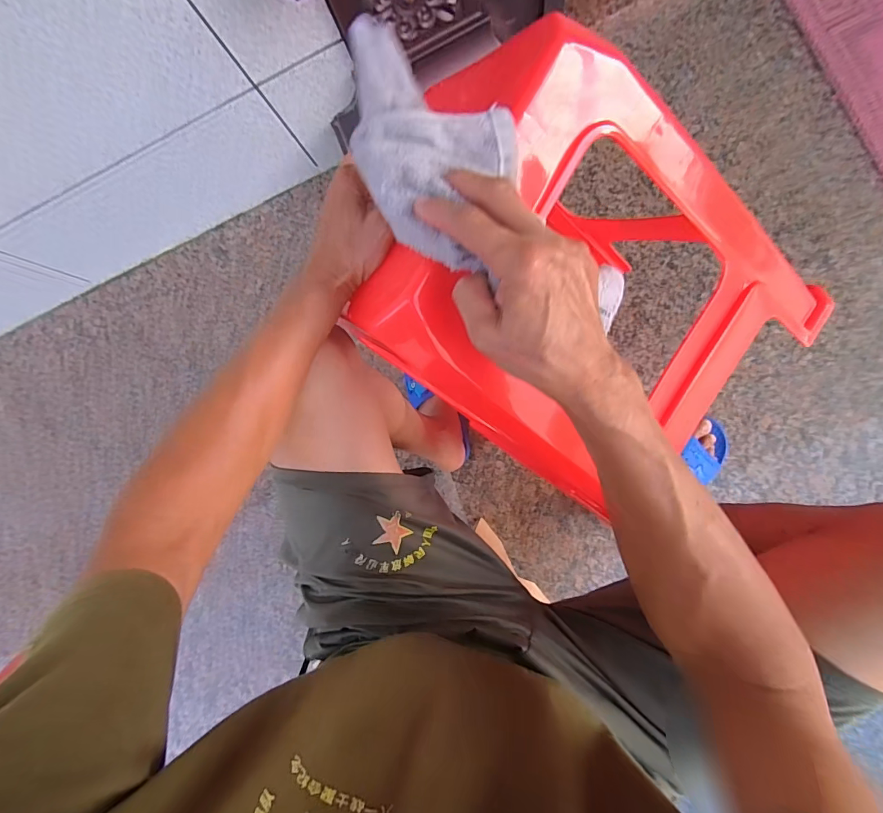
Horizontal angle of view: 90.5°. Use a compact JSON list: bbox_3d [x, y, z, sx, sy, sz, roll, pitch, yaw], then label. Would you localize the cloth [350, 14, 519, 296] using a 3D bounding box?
[{"bbox_3d":[-0.009,-0.169,0.302,0.129,0.058,0.117,26,94,9],"label":"cloth"}]

